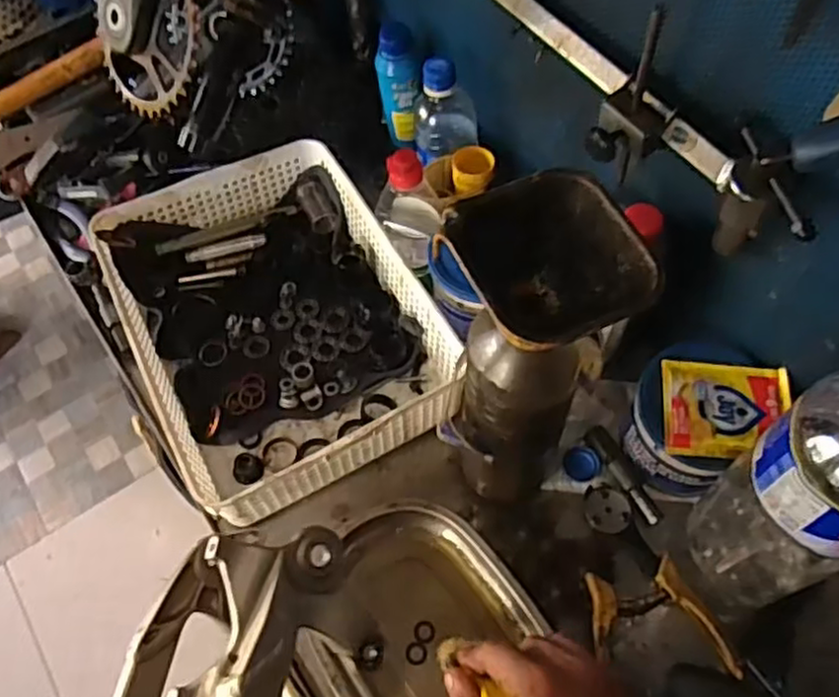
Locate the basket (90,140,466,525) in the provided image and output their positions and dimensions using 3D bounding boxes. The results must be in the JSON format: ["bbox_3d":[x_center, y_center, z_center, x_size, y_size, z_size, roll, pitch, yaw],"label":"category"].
[{"bbox_3d":[-0.134,-0.032,0.659,0.245,0.078,0.330,-25,65,-14],"label":"basket"}]

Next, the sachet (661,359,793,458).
[{"bbox_3d":[0.237,0.048,0.541,0.092,0.012,0.076,6,60,5],"label":"sachet"}]

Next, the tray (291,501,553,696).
[{"bbox_3d":[0.005,0.223,0.543,0.157,0.023,0.195,-38,69,-19],"label":"tray"}]

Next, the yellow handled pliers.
[{"bbox_3d":[0.189,0.210,0.552,0.107,0.014,0.083,1,62,-1],"label":"yellow handled pliers"}]

